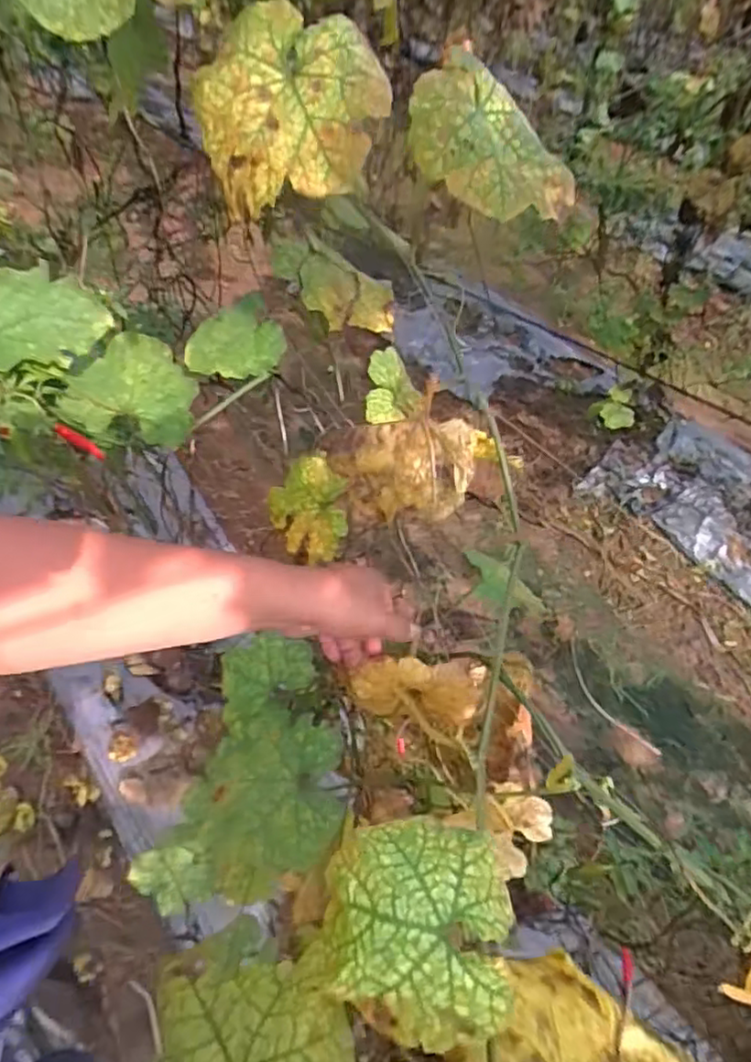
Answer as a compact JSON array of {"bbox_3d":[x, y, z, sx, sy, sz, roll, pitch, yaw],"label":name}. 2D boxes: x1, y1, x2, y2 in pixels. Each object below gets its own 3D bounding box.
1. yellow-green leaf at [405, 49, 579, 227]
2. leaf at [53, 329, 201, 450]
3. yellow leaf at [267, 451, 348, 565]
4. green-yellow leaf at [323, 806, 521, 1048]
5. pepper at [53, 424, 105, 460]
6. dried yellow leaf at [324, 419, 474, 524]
[{"bbox_3d":[0.064,-0.204,0.357,0.098,0.021,0.089,44,59,-14],"label":"yellow-green leaf"},{"bbox_3d":[-0.206,-0.118,0.568,0.104,0.043,0.107,3,48,-3],"label":"leaf"},{"bbox_3d":[-0.057,-0.020,0.583,0.077,0.008,0.091,-48,60,15],"label":"yellow leaf"},{"bbox_3d":[0.017,0.169,0.283,0.076,0.028,0.077,8,48,2],"label":"green-yellow leaf"},{"bbox_3d":[-0.210,-0.064,0.470,0.010,0.041,0.005,-35,50,11],"label":"pepper"},{"bbox_3d":[0.013,-0.035,0.385,0.096,0.020,0.056,0,87,28],"label":"dried yellow leaf"}]

